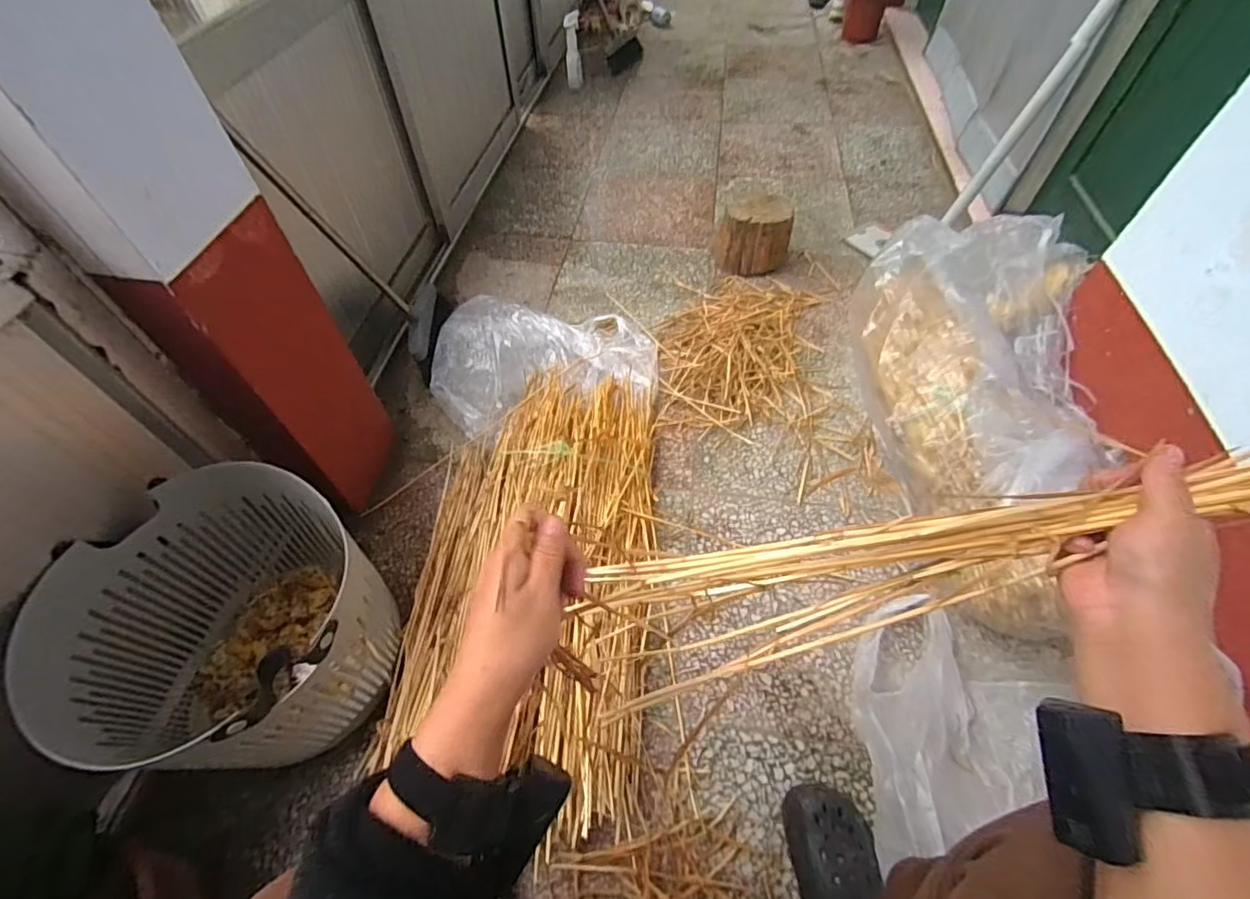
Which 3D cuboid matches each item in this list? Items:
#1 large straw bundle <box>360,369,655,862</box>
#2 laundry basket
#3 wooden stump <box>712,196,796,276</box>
[{"bbox_3d":[-0.136,0.158,0.898,0.371,0.106,0.773,1,54,1],"label":"large straw bundle"},{"bbox_3d":[-0.511,0.241,0.716,0.328,0.279,0.357,0,54,0],"label":"laundry basket"},{"bbox_3d":[0.325,-0.551,1.388,0.172,0.162,0.141,-9,54,-6],"label":"wooden stump"}]

